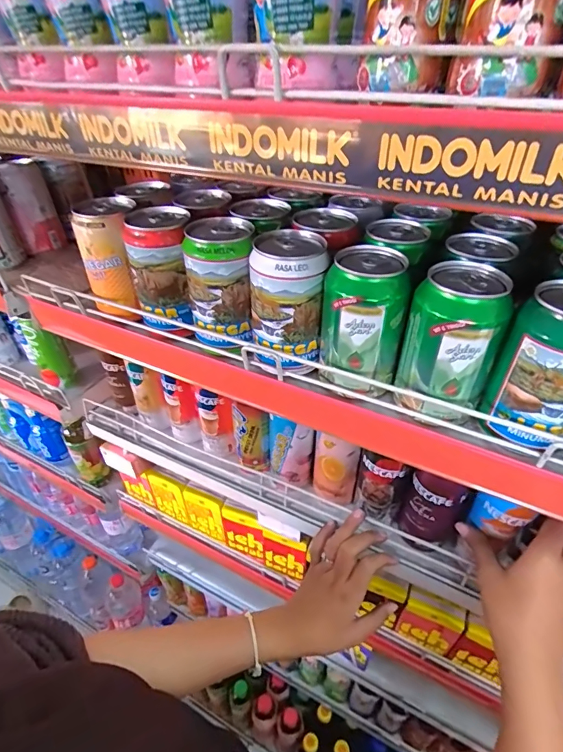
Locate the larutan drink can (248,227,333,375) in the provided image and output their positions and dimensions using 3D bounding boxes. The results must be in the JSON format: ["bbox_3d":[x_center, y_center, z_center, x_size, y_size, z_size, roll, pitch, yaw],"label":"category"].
[{"bbox_3d":[0.006,-0.062,0.355,0.059,0.105,0.058,-2,40,-2],"label":"larutan drink can"}]

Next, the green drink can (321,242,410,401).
[{"bbox_3d":[0.063,-0.041,0.330,0.060,0.104,0.057,4,40,6],"label":"green drink can"}]

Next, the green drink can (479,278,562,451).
[{"bbox_3d":[0.182,-0.005,0.277,0.058,0.098,0.055,-1,40,0],"label":"green drink can"}]

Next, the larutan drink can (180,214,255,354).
[{"bbox_3d":[-0.054,-0.080,0.378,0.056,0.104,0.058,-2,40,-2],"label":"larutan drink can"}]

